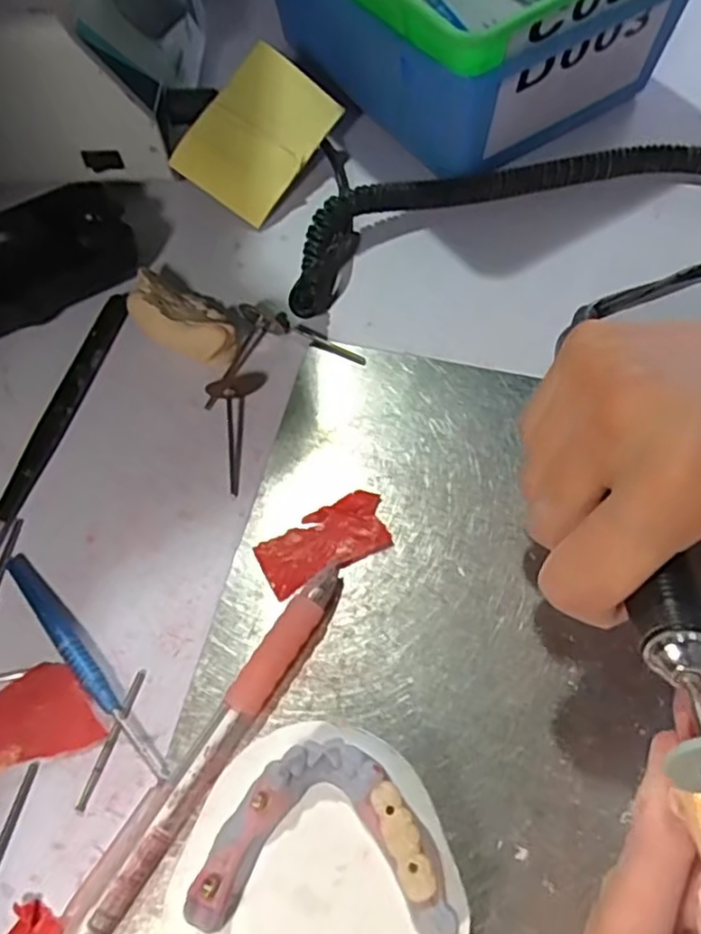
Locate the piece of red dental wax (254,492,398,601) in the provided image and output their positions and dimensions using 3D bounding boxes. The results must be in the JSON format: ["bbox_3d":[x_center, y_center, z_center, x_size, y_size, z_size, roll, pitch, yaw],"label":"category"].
[{"bbox_3d":[-0.009,0.027,0.250,0.047,0.005,0.024,-24,64,-10],"label":"piece of red dental wax"}]

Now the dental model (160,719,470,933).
[{"bbox_3d":[-0.009,0.107,0.192,0.077,0.030,0.066,0,62,2],"label":"dental model"}]

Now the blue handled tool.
[{"bbox_3d":[-0.091,0.064,0.233,0.009,0.007,0.096,-38,67,-16],"label":"blue handled tool"}]

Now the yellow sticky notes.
[{"bbox_3d":[-0.043,-0.156,0.326,0.050,0.005,0.071,35,84,-4],"label":"yellow sticky notes"}]

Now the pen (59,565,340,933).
[{"bbox_3d":[-0.044,0.086,0.217,0.016,0.012,0.130,29,67,16],"label":"pen"}]

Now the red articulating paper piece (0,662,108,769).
[{"bbox_3d":[-0.103,0.083,0.226,0.036,0.004,0.030,-30,66,-13],"label":"red articulating paper piece"}]

